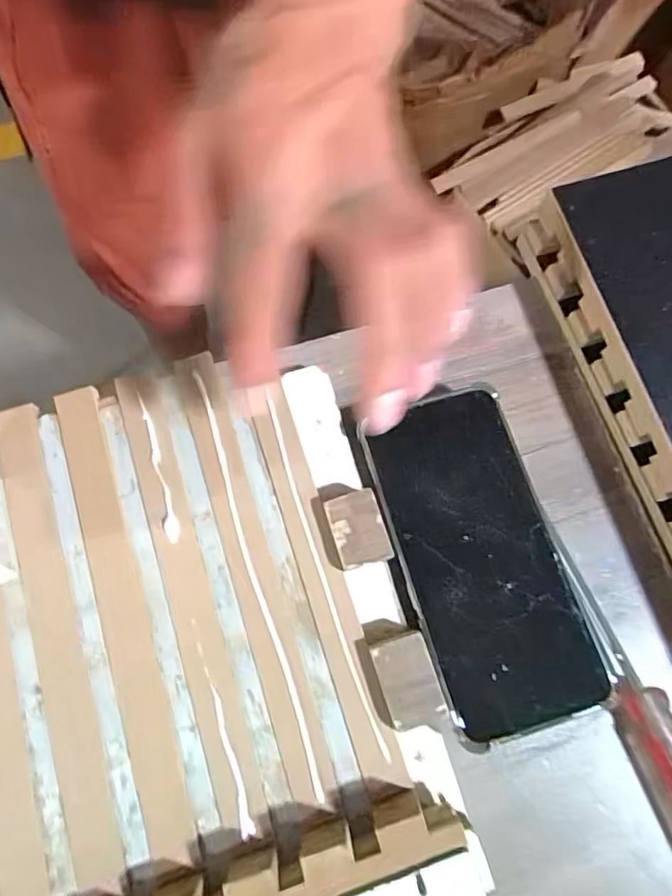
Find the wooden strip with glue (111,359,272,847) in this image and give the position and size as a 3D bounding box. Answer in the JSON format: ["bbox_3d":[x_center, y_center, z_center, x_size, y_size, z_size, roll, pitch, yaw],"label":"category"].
[{"bbox_3d":[-0.073,0.067,0.263,0.021,0.004,0.223,-17,77,-5],"label":"wooden strip with glue"}]

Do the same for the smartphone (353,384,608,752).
[{"bbox_3d":[0.069,0.050,0.265,0.076,0.011,0.159,-15,75,-5],"label":"smartphone"}]

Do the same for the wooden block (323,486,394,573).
[{"bbox_3d":[0.011,0.040,0.266,0.025,0.012,0.035,-16,75,-5],"label":"wooden block"}]

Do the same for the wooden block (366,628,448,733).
[{"bbox_3d":[0.033,0.106,0.248,0.025,0.009,0.039,-16,75,-6],"label":"wooden block"}]

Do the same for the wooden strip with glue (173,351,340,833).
[{"bbox_3d":[-0.042,0.057,0.262,0.022,0.013,0.226,-17,75,-6],"label":"wooden strip with glue"}]

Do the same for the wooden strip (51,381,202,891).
[{"bbox_3d":[-0.104,0.078,0.259,0.022,0.004,0.229,-17,76,-5],"label":"wooden strip"}]

